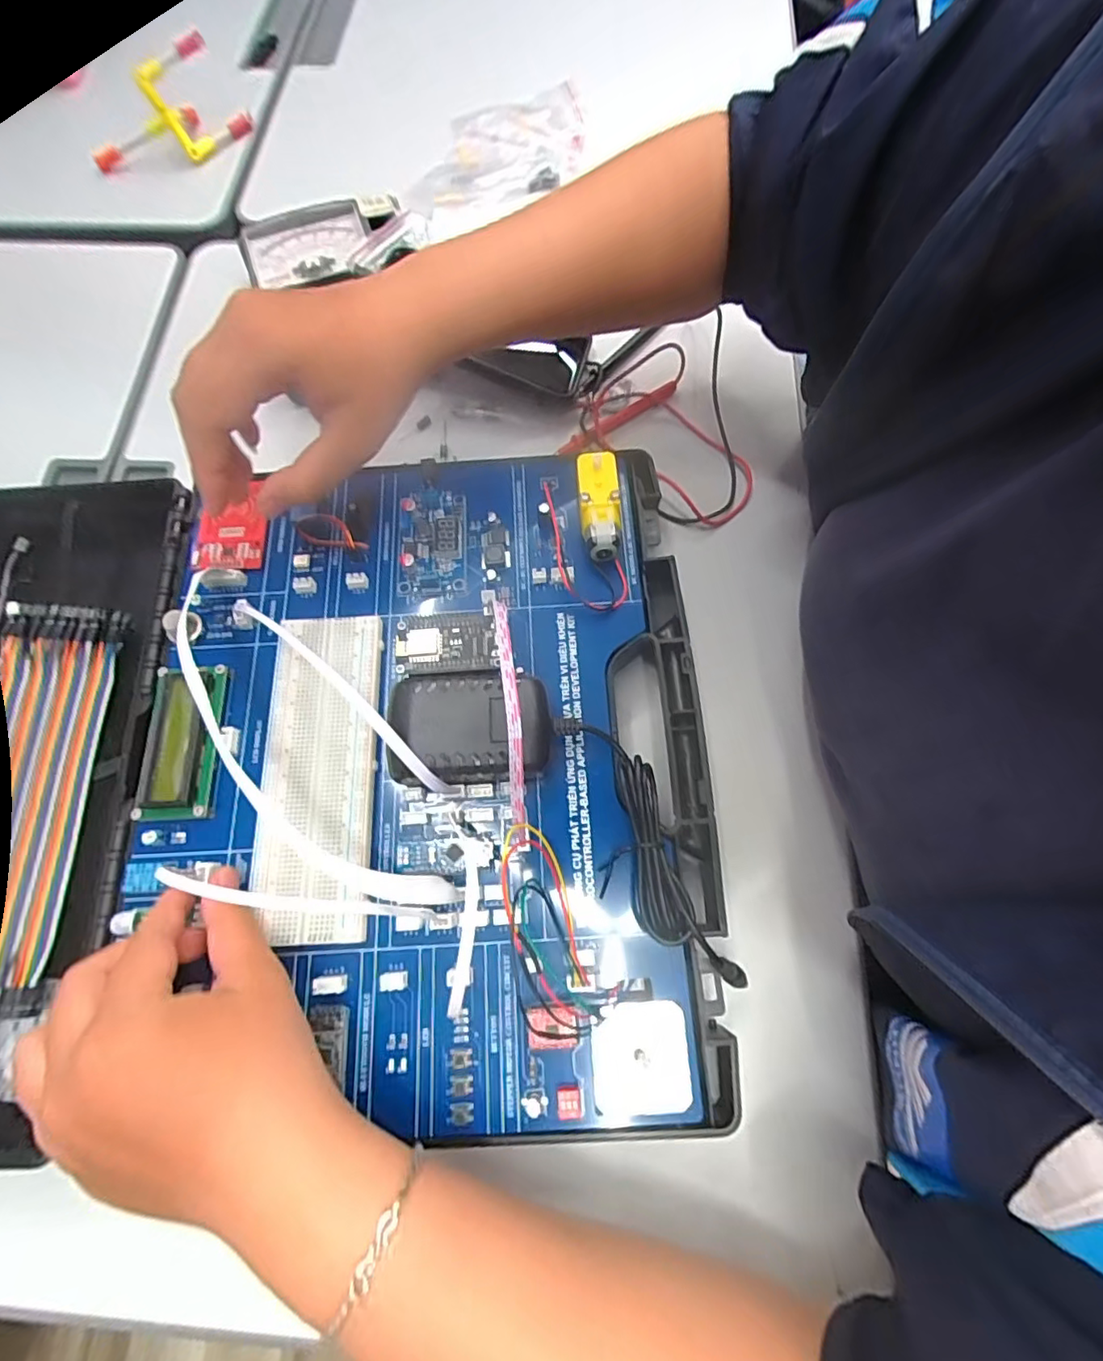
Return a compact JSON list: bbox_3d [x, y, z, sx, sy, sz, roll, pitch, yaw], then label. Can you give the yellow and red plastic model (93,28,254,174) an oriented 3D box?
[{"bbox_3d":[-0.347,-0.503,0.496,0.129,0.065,0.071,-42,75,-12],"label":"yellow and red plastic model"}]

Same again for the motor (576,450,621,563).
[{"bbox_3d":[0.027,-0.100,0.326,0.023,0.022,0.064,-2,71,1],"label":"motor"}]

